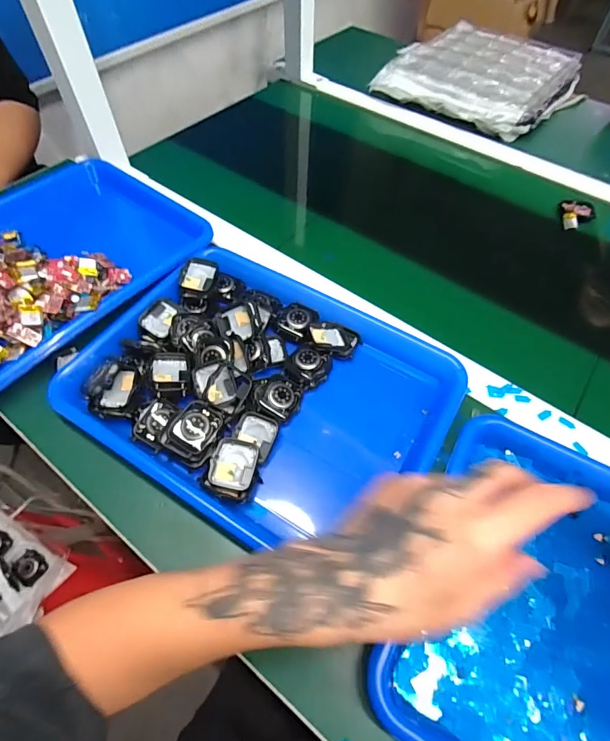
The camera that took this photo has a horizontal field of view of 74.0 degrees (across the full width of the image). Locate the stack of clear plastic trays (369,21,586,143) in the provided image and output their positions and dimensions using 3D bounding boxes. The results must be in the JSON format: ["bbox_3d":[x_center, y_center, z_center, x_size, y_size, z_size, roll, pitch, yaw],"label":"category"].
[{"bbox_3d":[0.326,-0.543,0.749,0.289,0.053,0.320,40,65,22],"label":"stack of clear plastic trays"}]

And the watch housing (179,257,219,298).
[{"bbox_3d":[-0.119,-0.104,0.455,0.040,0.006,0.044,11,75,-3],"label":"watch housing"}]

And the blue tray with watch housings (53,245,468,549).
[{"bbox_3d":[-0.036,0.014,0.393,0.333,0.037,0.256,27,61,15],"label":"blue tray with watch housings"}]

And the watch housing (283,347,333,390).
[{"bbox_3d":[0.003,-0.003,0.409,0.043,0.016,0.042,17,59,10],"label":"watch housing"}]

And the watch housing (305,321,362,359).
[{"bbox_3d":[0.032,-0.033,0.428,0.056,0.013,0.039,13,57,-5],"label":"watch housing"}]

